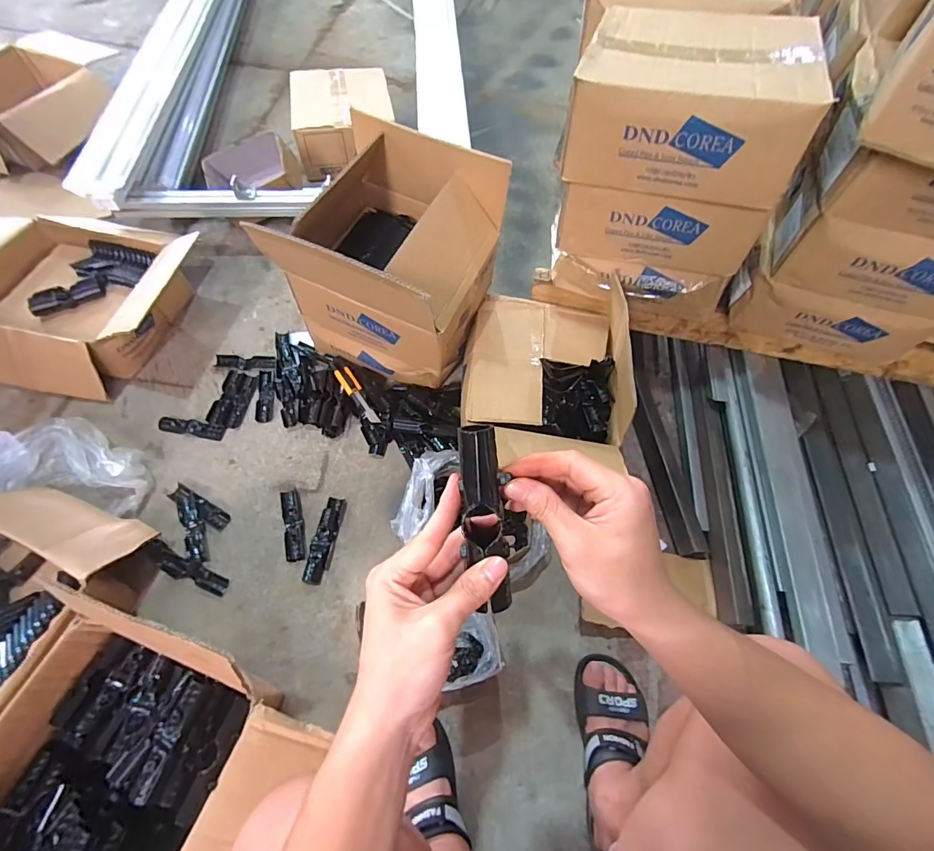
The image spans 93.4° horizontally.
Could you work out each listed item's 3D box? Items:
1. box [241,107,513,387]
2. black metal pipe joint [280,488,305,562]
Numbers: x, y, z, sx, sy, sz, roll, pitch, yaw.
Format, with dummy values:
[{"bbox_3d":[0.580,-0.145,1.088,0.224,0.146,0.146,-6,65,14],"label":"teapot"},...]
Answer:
[{"bbox_3d":[-0.136,-0.298,0.841,0.315,0.343,0.311,22,63,8],"label":"box"},{"bbox_3d":[-0.322,0.182,0.810,0.035,0.020,0.131,-14,64,-10],"label":"black metal pipe joint"}]

